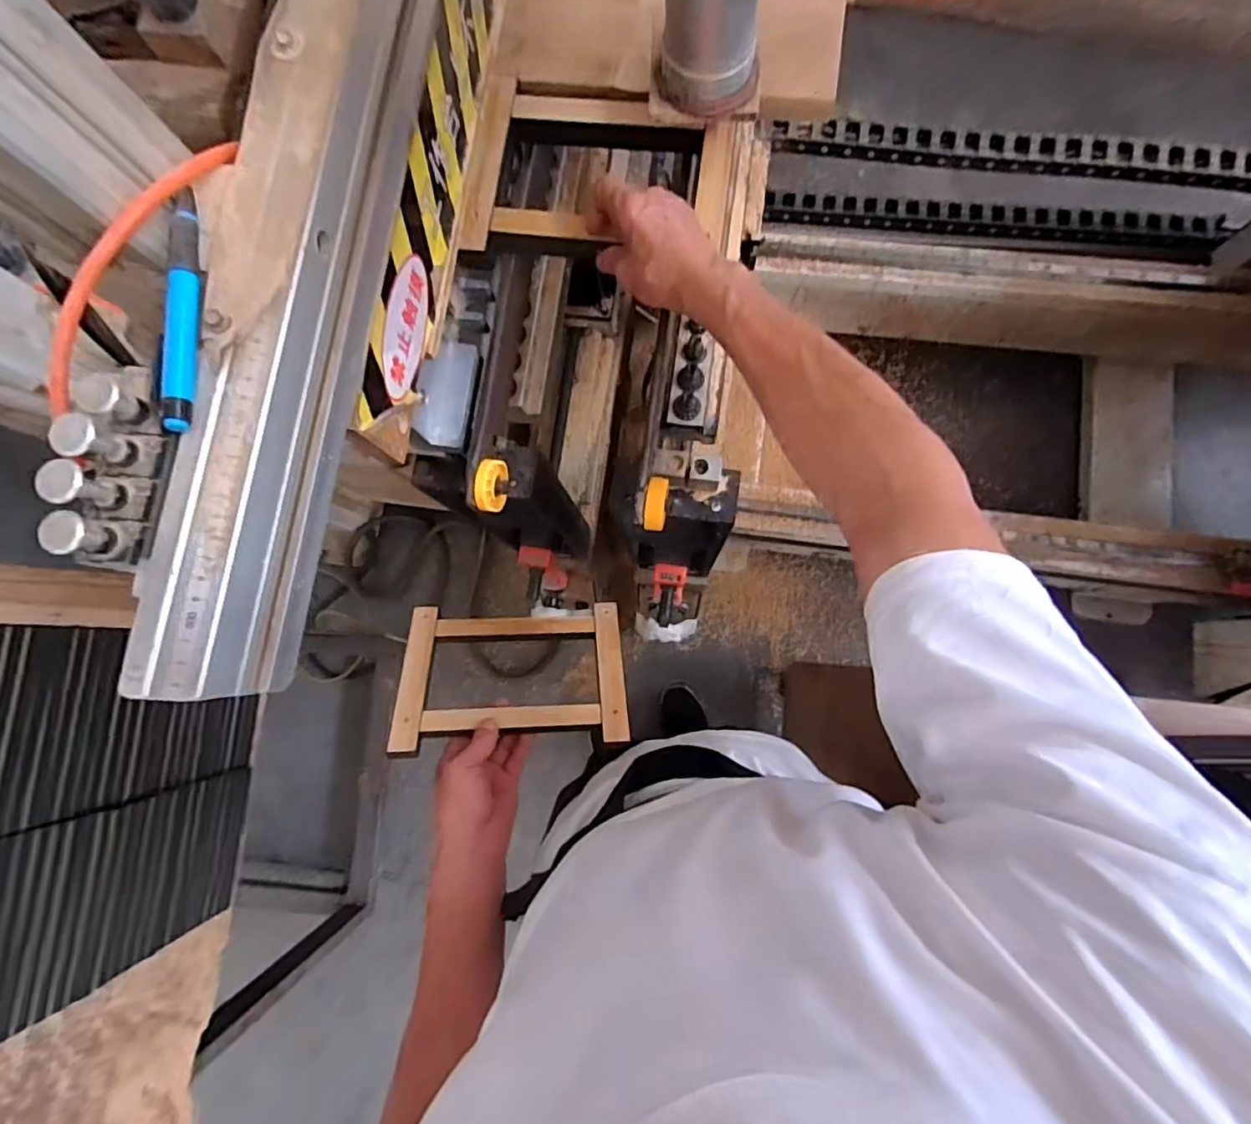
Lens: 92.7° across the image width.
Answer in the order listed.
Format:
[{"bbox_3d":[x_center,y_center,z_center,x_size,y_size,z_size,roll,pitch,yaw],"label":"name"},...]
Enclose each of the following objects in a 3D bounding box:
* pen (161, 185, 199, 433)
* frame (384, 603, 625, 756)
[{"bbox_3d":[-0.217,-0.124,0.289,0.016,0.012,0.122,-8,82,3],"label":"pen"},{"bbox_3d":[-0.121,0.122,0.659,0.238,0.021,0.176,-1,47,-8],"label":"frame"}]

